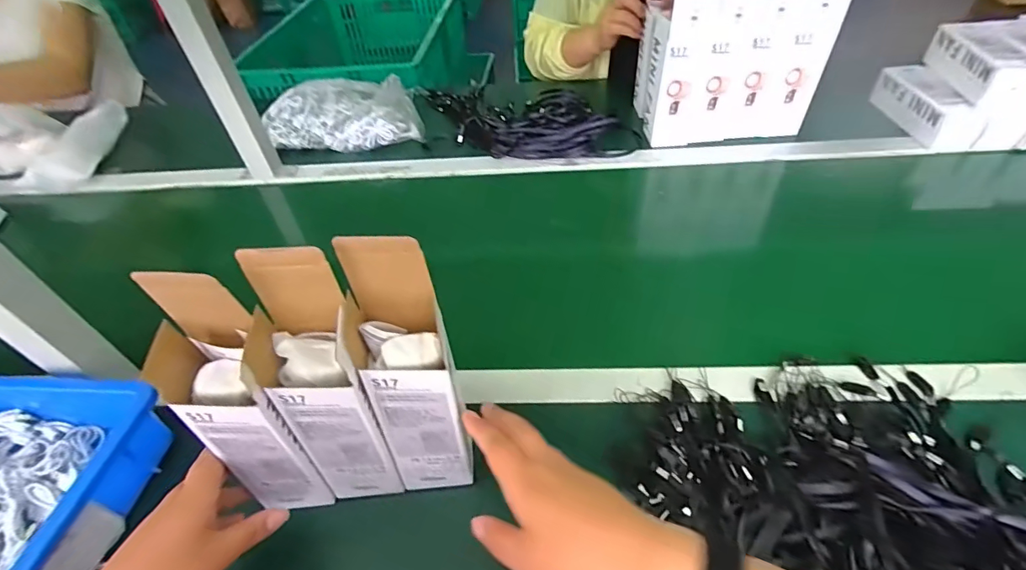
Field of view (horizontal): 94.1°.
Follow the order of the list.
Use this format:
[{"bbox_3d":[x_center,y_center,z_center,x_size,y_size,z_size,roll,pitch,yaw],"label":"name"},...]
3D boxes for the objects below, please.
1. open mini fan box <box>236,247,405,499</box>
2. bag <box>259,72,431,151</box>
[{"bbox_3d":[-0.139,0.080,0.372,0.068,0.224,0.072,-6,45,0],"label":"open mini fan box"},{"bbox_3d":[-0.312,-0.323,0.897,0.282,0.067,0.153,-6,45,0],"label":"bag"}]

